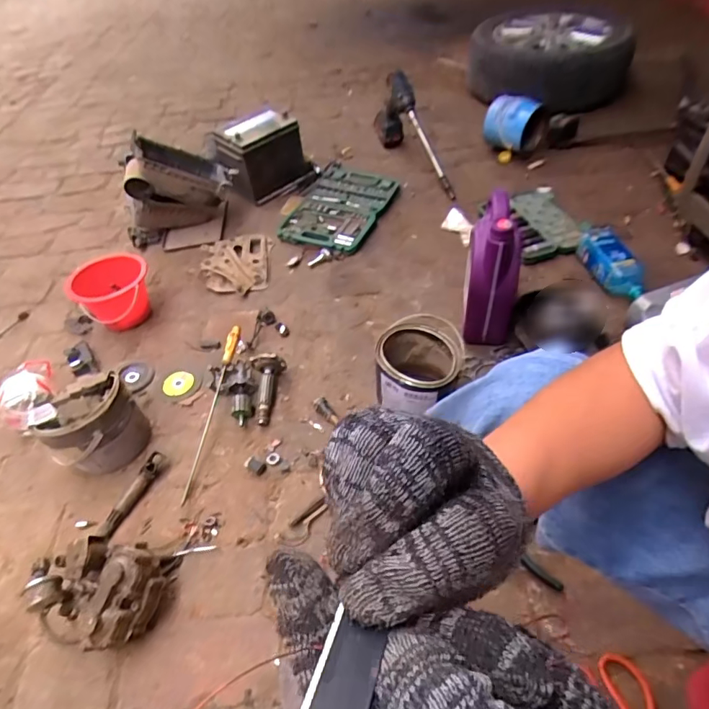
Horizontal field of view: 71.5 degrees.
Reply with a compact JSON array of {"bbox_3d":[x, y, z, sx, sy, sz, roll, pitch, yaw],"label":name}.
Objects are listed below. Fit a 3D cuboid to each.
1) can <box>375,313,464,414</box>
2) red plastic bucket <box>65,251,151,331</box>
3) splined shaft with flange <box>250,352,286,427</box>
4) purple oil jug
[{"bbox_3d":[0.121,0.039,0.952,0.153,0.146,0.171,-1,51,3],"label":"can"},{"bbox_3d":[-0.564,-0.148,1.168,0.170,0.120,0.166,-2,52,2],"label":"red plastic bucket"},{"bbox_3d":[-0.189,0.069,1.018,0.068,0.058,0.145,3,53,6],"label":"splined shaft with flange"},{"bbox_3d":[0.289,-0.169,1.021,0.108,0.294,0.140,6,49,11],"label":"purple oil jug"}]

